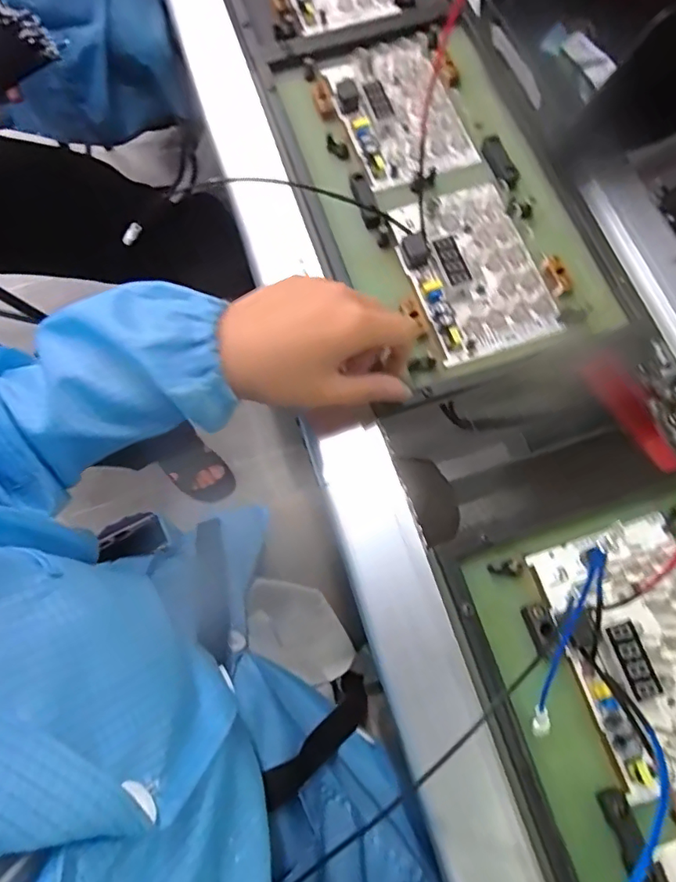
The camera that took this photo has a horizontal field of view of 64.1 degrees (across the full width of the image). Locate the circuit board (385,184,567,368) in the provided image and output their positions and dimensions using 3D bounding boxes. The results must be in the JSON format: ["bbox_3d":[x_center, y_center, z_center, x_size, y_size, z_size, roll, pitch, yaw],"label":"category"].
[{"bbox_3d":[0.096,-0.127,0.389,0.084,0.023,0.132,-18,70,-4],"label":"circuit board"}]

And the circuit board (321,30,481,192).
[{"bbox_3d":[0.048,-0.270,0.433,0.088,0.015,0.134,-18,70,-5],"label":"circuit board"}]

